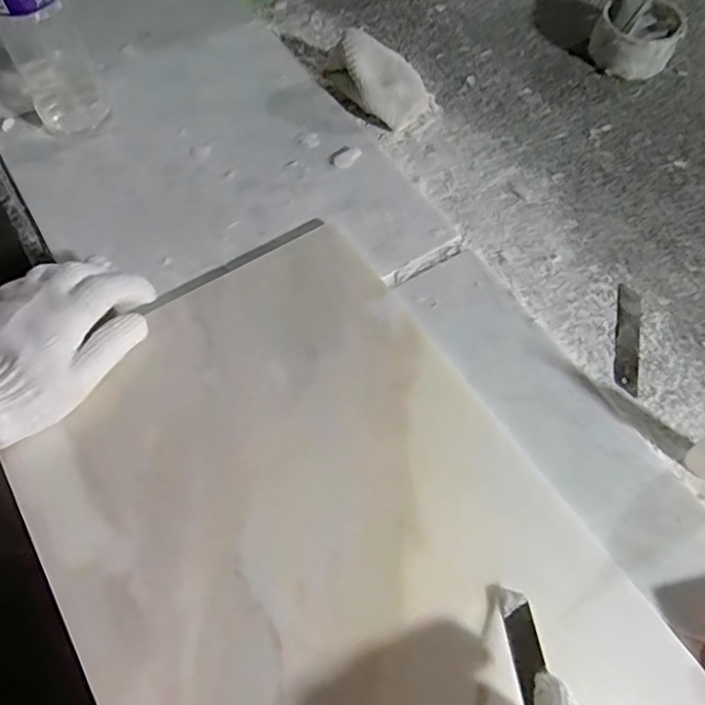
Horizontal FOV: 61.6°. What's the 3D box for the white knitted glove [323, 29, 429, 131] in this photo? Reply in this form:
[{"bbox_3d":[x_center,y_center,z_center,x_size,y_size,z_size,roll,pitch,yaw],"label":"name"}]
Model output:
[{"bbox_3d":[0.023,-0.266,0.568,0.102,0.055,0.055,42,68,18],"label":"white knitted glove"}]

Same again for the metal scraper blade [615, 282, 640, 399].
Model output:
[{"bbox_3d":[0.221,-0.013,0.473,0.018,0.004,0.098,14,62,5],"label":"metal scraper blade"}]

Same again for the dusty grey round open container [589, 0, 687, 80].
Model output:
[{"bbox_3d":[0.300,-0.336,0.622,0.086,0.051,0.097,27,64,11],"label":"dusty grey round open container"}]

